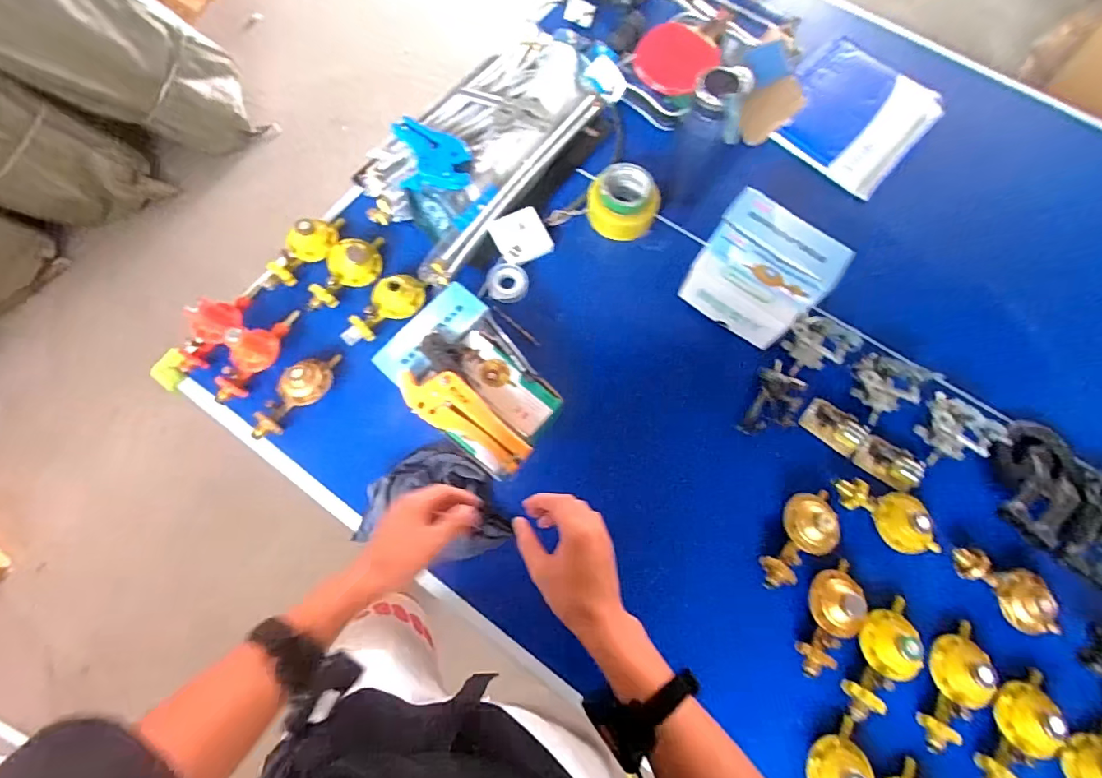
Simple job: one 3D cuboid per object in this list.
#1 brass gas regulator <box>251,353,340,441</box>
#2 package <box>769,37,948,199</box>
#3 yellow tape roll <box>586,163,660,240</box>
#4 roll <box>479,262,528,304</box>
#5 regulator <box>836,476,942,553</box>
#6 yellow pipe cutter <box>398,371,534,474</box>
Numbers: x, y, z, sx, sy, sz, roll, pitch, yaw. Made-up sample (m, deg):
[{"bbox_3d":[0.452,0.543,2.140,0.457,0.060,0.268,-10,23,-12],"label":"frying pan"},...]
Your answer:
[{"bbox_3d":[-0.400,0.002,0.745,0.170,0.043,0.066,-40,73,-17],"label":"brass gas regulator"},{"bbox_3d":[0.611,-0.569,0.988,0.285,0.046,0.335,40,71,14],"label":"package"},{"bbox_3d":[0.126,-0.333,0.858,0.121,0.064,0.121,1,66,-2],"label":"yellow tape roll"},{"bbox_3d":[-0.079,-0.184,0.839,0.074,0.031,0.066,11,66,3],"label":"roll"},{"bbox_3d":[0.503,0.181,0.701,0.077,0.046,0.164,-41,73,-18],"label":"regulator"},{"bbox_3d":[-0.123,0.035,0.678,0.216,0.029,0.070,31,69,11],"label":"yellow pipe cutter"}]

